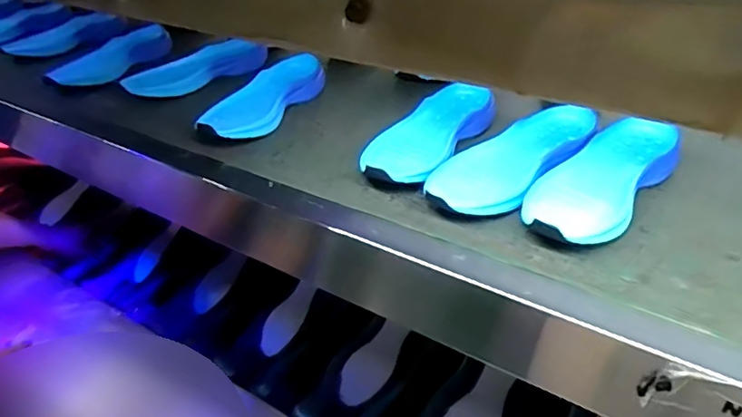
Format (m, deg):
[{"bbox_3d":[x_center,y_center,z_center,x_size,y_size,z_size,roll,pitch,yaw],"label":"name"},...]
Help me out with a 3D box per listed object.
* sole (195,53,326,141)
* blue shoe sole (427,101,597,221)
[{"bbox_3d":[-0.149,-0.158,0.781,0.088,0.053,0.217,18,38,22],"label":"sole"},{"bbox_3d":[0.161,-0.051,0.608,0.250,0.042,0.100,-29,45,-36],"label":"blue shoe sole"}]

